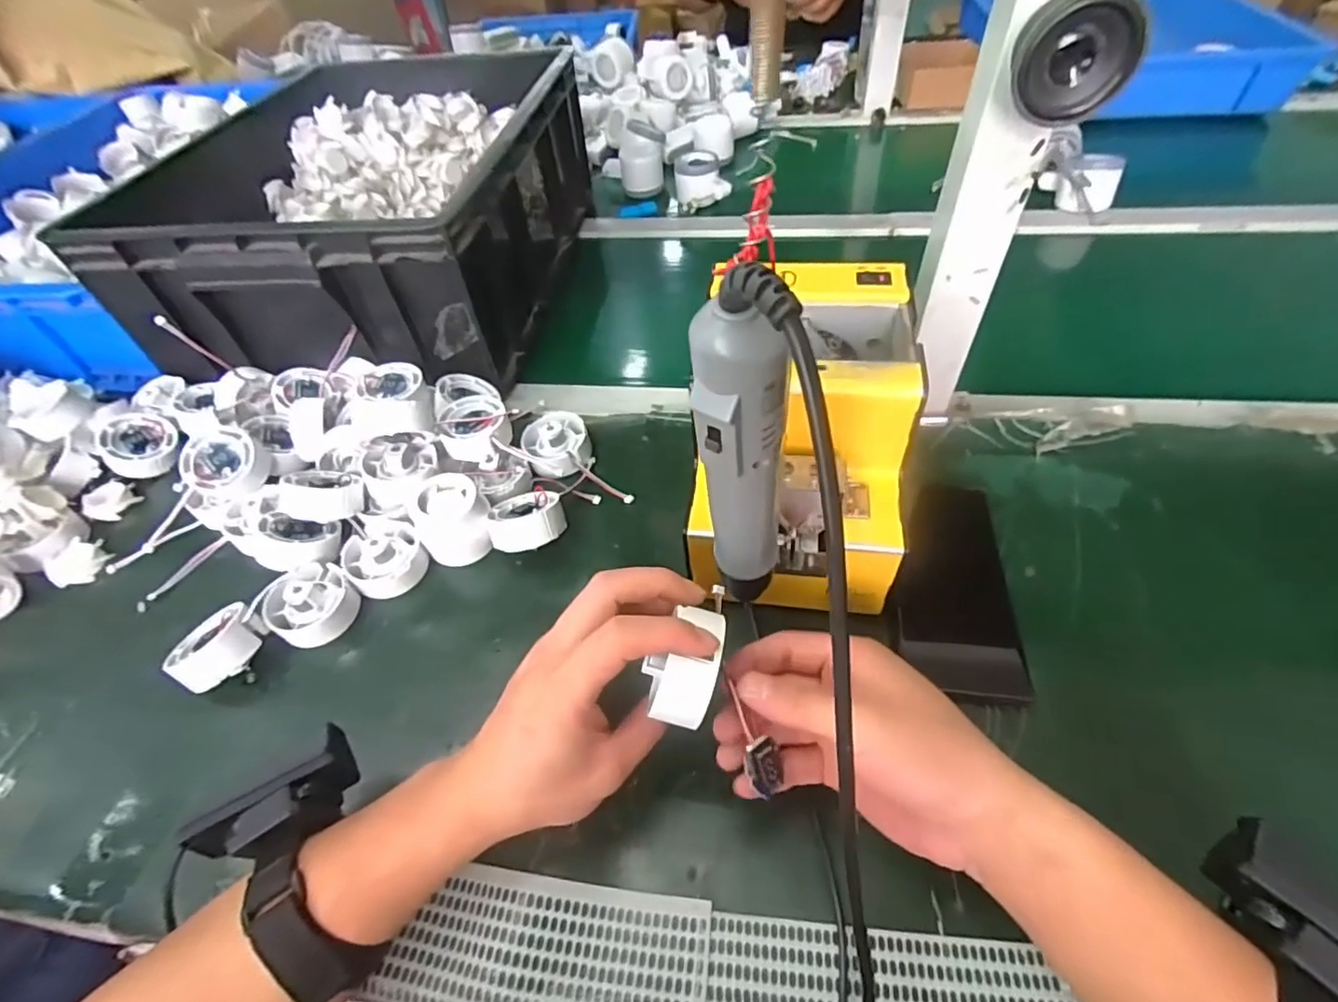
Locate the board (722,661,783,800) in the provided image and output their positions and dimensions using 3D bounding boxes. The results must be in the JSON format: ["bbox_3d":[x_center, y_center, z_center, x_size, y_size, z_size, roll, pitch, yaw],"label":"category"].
[{"bbox_3d":[0.040,0.107,0.283,0.017,0.005,0.060,6,58,-36],"label":"board"}]

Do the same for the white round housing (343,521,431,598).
[{"bbox_3d":[-0.210,0.041,0.443,0.053,0.027,0.056,-36,56,-23],"label":"white round housing"}]

